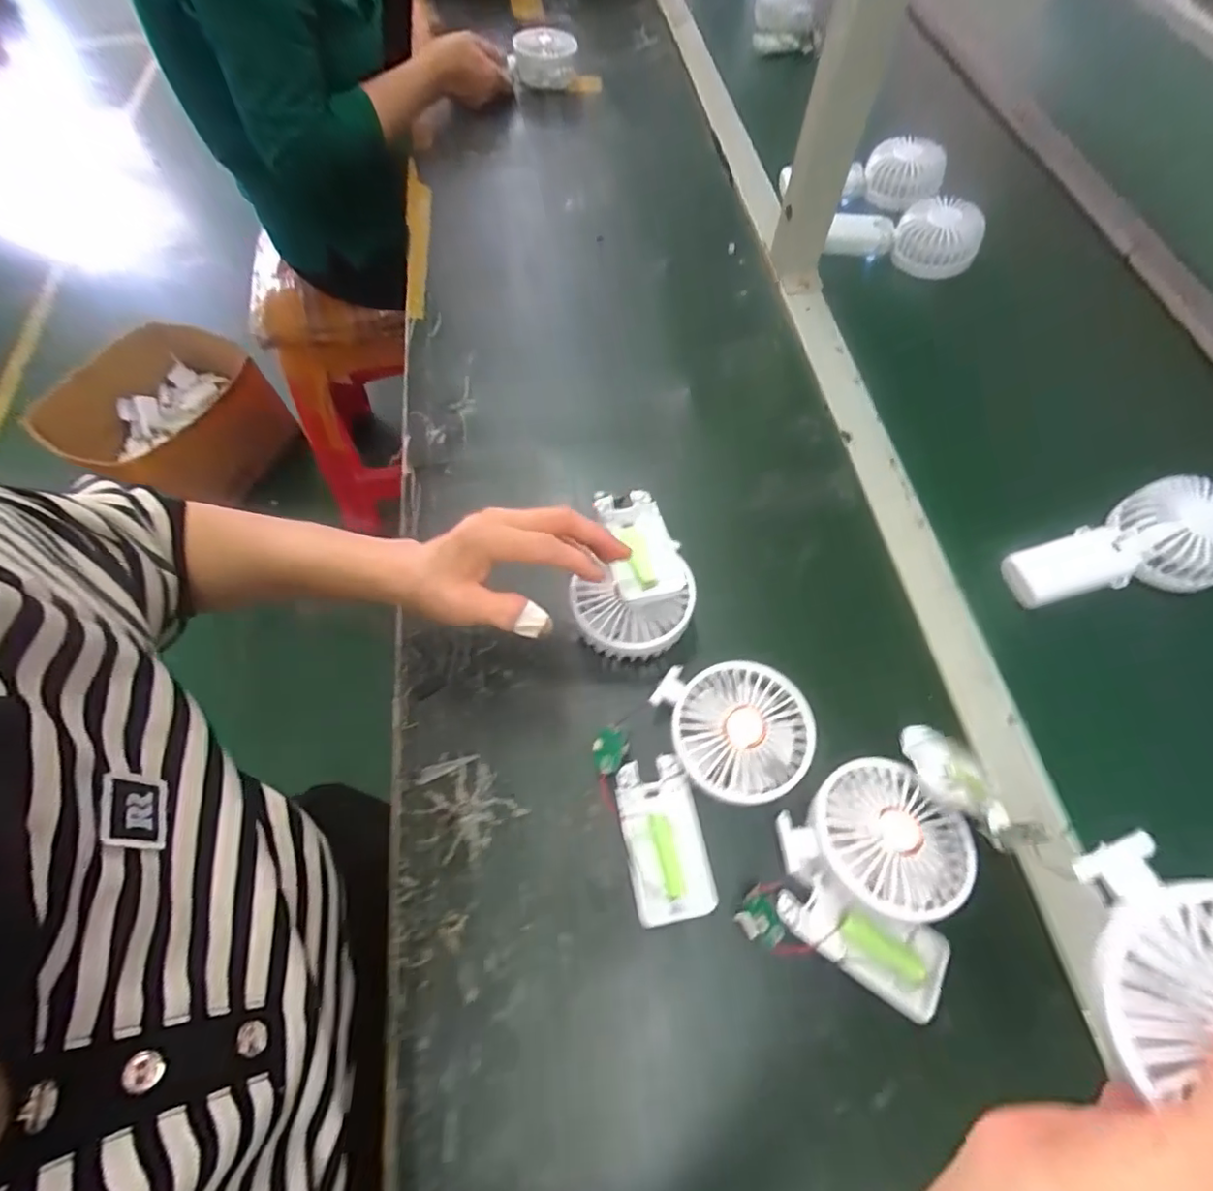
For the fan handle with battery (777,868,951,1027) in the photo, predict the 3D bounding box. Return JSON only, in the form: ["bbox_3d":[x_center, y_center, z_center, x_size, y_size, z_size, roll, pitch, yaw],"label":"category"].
[{"bbox_3d":[0.149,0.197,0.336,0.095,0.014,0.048,32,68,14],"label":"fan handle with battery"}]

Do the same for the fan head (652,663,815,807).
[{"bbox_3d":[0.084,0.089,0.374,0.092,0.032,0.086,-2,64,-1],"label":"fan head"}]

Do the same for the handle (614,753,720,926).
[{"bbox_3d":[0.036,0.154,0.366,0.049,0.017,0.093,-9,65,-4],"label":"handle"}]

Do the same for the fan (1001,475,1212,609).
[{"bbox_3d":[0.402,-0.036,0.451,0.171,0.038,0.081,-16,65,6],"label":"fan"}]

